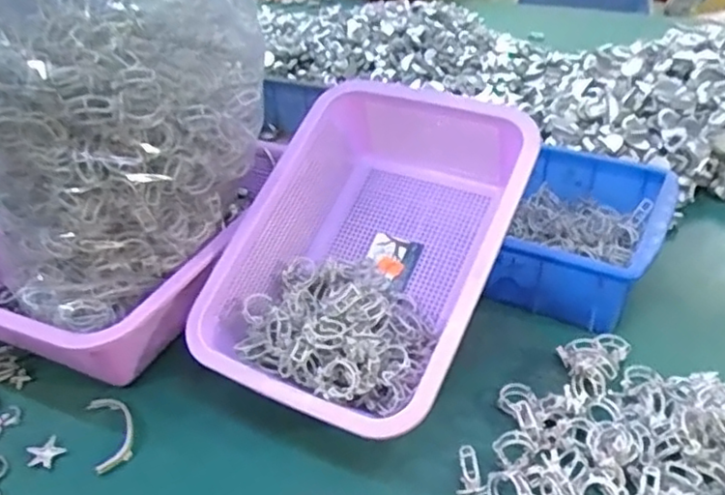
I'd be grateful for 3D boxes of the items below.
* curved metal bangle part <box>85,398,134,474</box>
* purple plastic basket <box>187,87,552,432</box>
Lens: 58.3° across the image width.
[{"bbox_3d":[-0.180,0.132,0.467,0.028,0.010,0.062,-16,39,-17],"label":"curved metal bangle part"},{"bbox_3d":[0.008,0.001,0.505,0.198,0.086,0.273,17,66,25],"label":"purple plastic basket"}]

